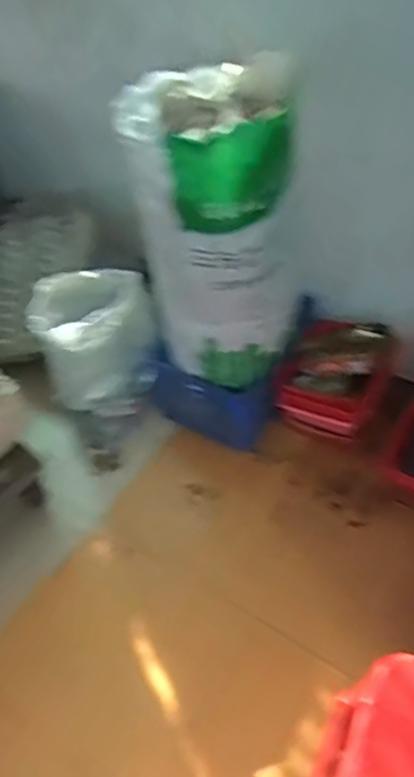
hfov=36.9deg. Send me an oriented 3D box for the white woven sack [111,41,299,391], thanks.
[{"bbox_3d":[0.019,-0.362,1.513,0.330,0.708,0.337,-6,47,0],"label":"white woven sack"}]

